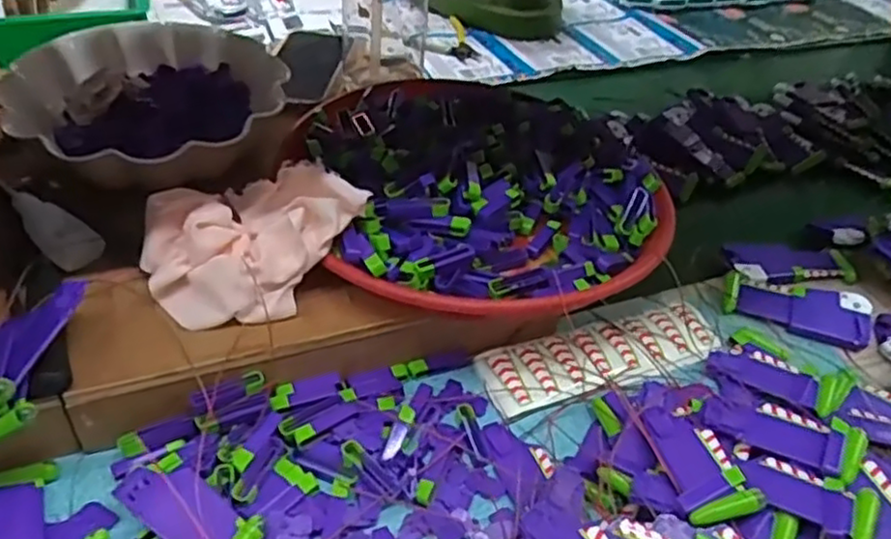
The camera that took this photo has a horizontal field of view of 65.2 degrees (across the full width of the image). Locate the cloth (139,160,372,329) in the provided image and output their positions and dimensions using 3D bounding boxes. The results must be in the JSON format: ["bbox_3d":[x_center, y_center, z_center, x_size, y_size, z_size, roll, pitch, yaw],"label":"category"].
[{"bbox_3d":[-0.126,-0.018,0.466,0.147,0.034,0.098,-17,73,-3],"label":"cloth"}]

